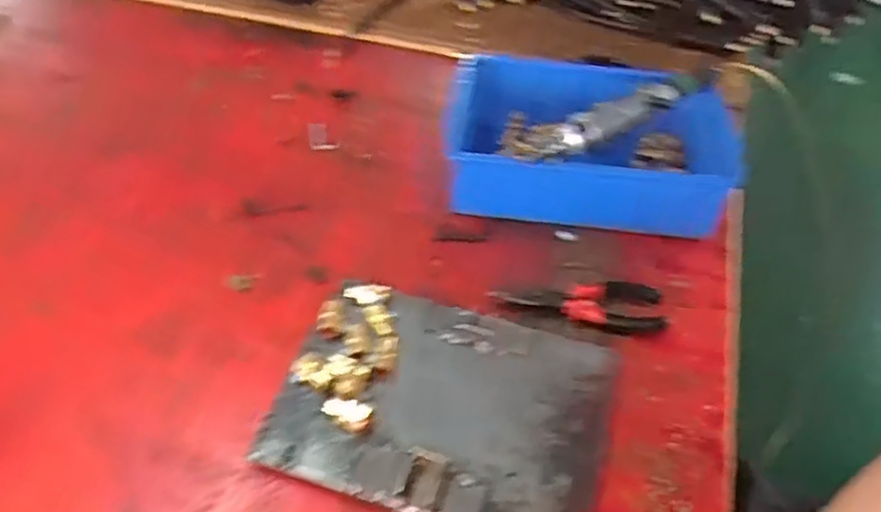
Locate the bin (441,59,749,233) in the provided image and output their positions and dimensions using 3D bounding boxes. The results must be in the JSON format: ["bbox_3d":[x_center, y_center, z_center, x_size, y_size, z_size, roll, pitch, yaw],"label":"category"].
[{"bbox_3d":[0.161,-0.132,0.755,0.309,0.102,0.200,5,45,6],"label":"bin"}]

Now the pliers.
[{"bbox_3d":[0.128,0.041,0.639,0.153,0.014,0.049,6,45,6],"label":"pliers"}]

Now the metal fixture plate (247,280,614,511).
[{"bbox_3d":[0.004,0.115,0.553,0.250,0.026,0.191,12,46,12],"label":"metal fixture plate"}]

